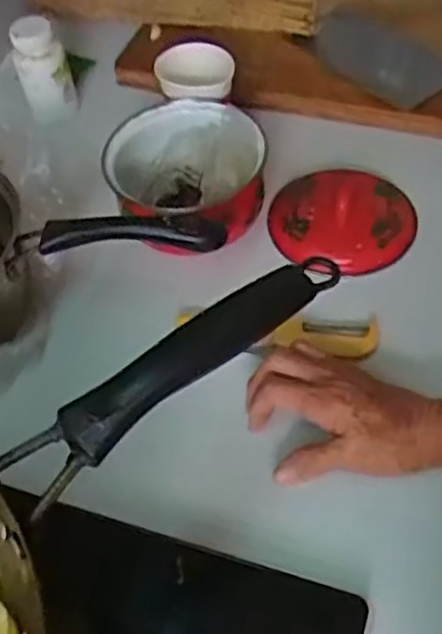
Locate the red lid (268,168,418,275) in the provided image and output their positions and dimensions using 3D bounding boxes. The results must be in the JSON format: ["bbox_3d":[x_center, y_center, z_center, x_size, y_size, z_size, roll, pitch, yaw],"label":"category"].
[{"bbox_3d":[0.106,-0.089,0.642,0.124,0.030,0.100,-2,53,4],"label":"red lid"}]

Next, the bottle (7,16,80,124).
[{"bbox_3d":[-0.178,-0.248,0.735,0.051,0.092,0.042,-18,54,-7],"label":"bottle"}]

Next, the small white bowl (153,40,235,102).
[{"bbox_3d":[-0.024,-0.228,0.698,0.071,0.040,0.087,-6,53,2],"label":"small white bowl"}]

